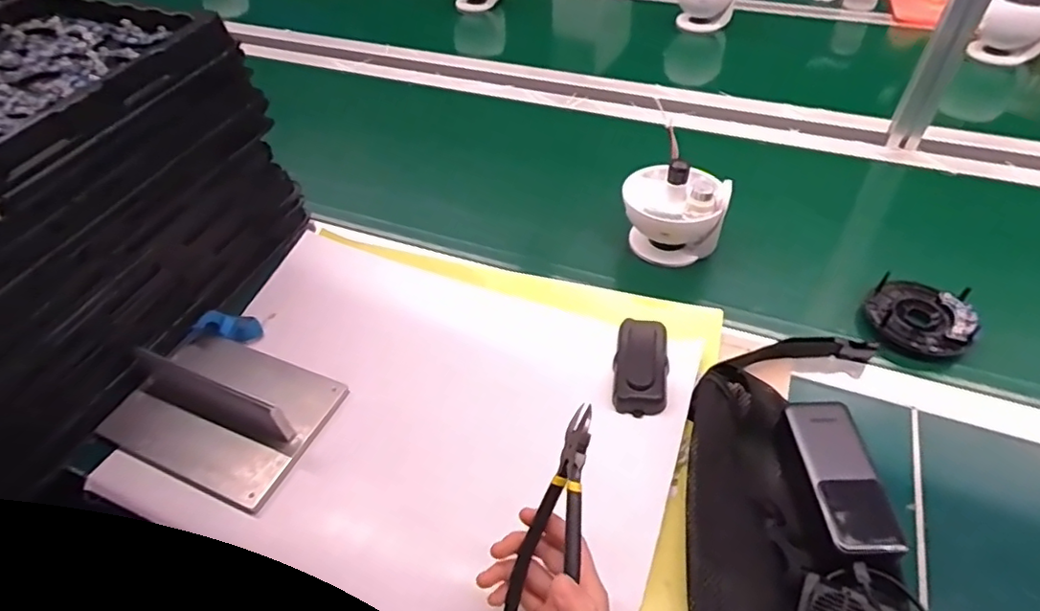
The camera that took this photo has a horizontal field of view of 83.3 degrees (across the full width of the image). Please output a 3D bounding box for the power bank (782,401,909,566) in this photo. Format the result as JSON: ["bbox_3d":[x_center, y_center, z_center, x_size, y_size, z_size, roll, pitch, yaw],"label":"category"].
[{"bbox_3d":[0.253,0.134,0.466,0.056,0.020,0.130,-2,47,1],"label":"power bank"}]

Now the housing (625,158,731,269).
[{"bbox_3d":[0.184,-0.118,0.698,0.115,0.105,0.102,9,49,11],"label":"housing"}]

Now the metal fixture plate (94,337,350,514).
[{"bbox_3d":[-0.292,0.093,0.568,0.204,0.059,0.147,17,50,17],"label":"metal fixture plate"}]

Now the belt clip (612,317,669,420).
[{"bbox_3d":[0.123,0.058,0.589,0.052,0.029,0.101,7,48,9],"label":"belt clip"}]

